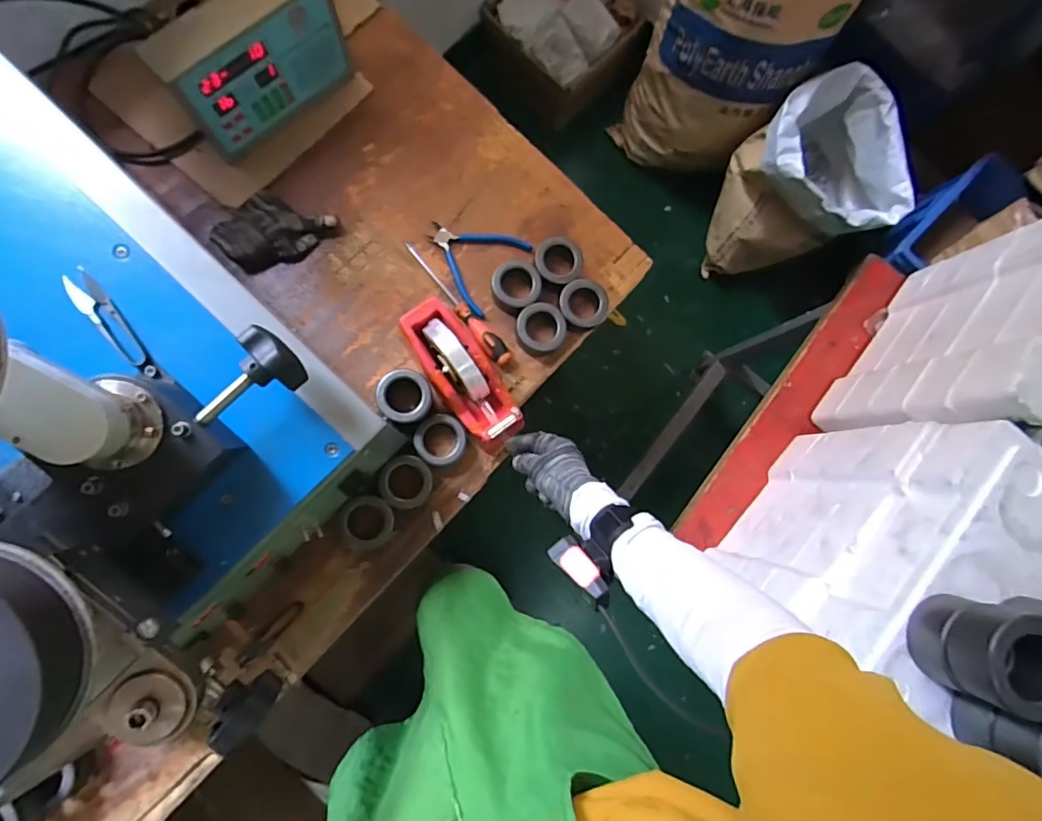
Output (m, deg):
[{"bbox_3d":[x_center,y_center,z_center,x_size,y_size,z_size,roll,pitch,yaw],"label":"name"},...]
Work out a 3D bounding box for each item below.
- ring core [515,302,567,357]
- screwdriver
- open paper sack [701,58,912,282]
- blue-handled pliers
[{"bbox_3d":[0.027,-0.114,0.729,0.070,0.041,0.073,1,83,-7],"label":"ring core"},{"bbox_3d":[-0.085,-0.154,0.721,0.032,0.026,0.217,-34,88,-9],"label":"screwdriver"},{"bbox_3d":[0.706,-0.572,1.318,0.315,0.377,0.338,-2,84,-7],"label":"open paper sack"},{"bbox_3d":[-0.074,-0.225,0.745,0.133,0.011,0.132,36,81,-2],"label":"blue-handled pliers"}]

